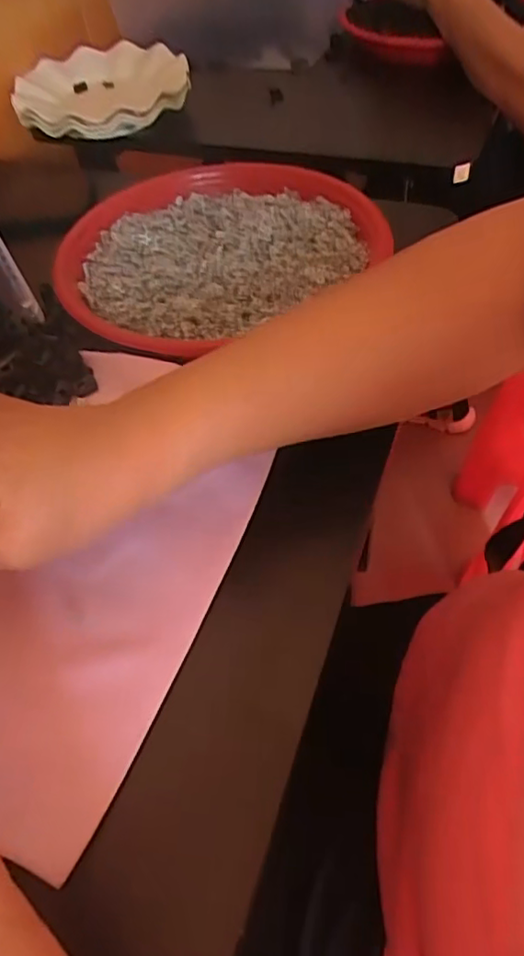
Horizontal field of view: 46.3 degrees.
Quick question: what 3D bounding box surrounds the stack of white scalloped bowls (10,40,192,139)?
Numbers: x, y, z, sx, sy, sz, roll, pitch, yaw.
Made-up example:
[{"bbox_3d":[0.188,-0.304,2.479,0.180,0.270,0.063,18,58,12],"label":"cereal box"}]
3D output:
[{"bbox_3d":[-0.162,-0.396,0.631,0.170,0.041,0.159,-10,51,-2],"label":"stack of white scalloped bowls"}]

